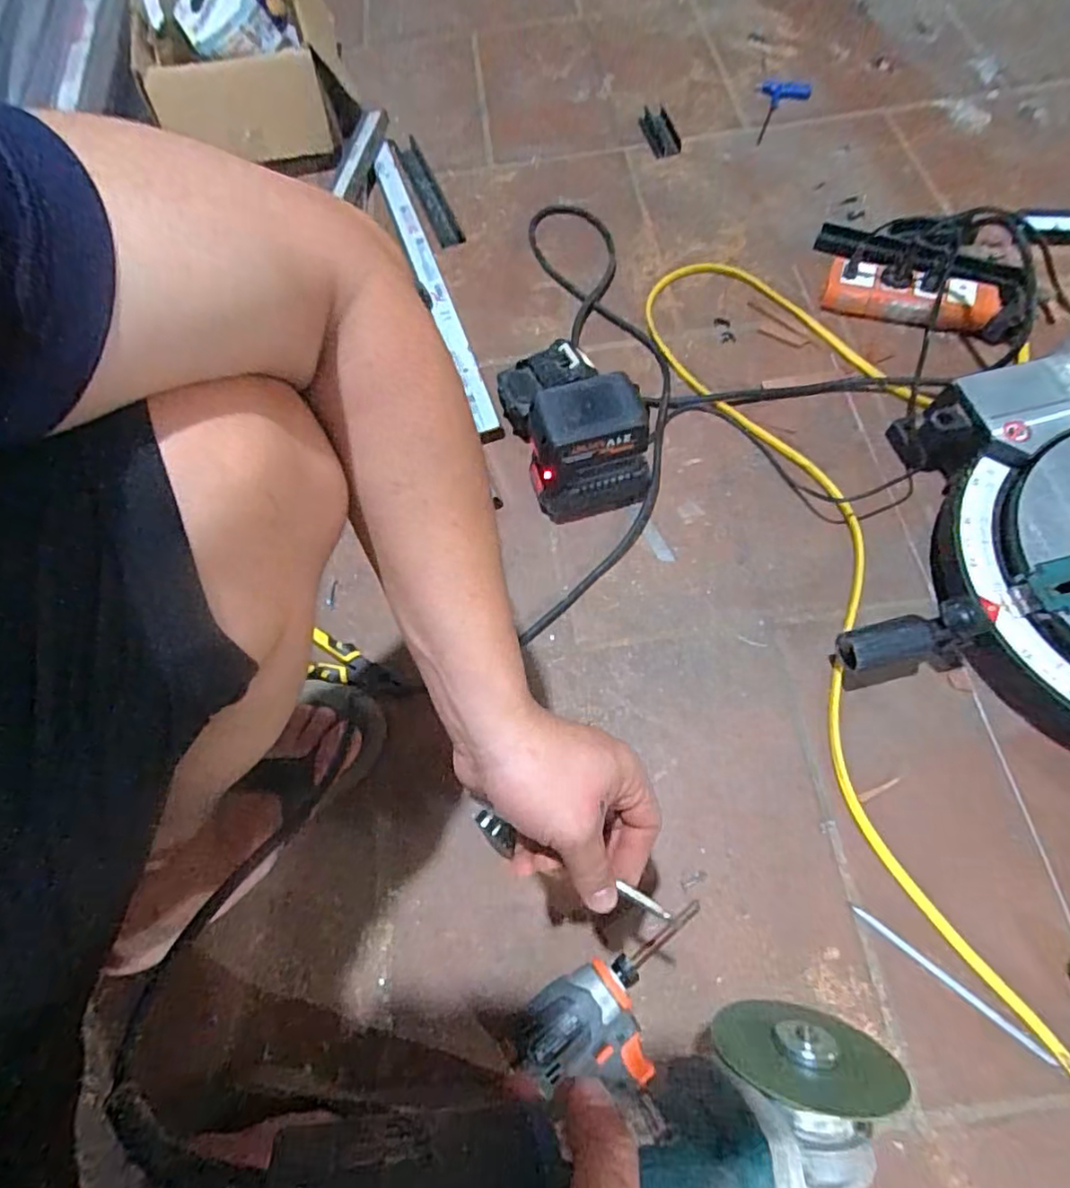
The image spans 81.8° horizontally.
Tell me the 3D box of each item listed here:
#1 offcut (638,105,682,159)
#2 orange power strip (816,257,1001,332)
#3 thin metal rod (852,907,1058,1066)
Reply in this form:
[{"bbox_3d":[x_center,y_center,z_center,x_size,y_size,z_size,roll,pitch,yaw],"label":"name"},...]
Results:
[{"bbox_3d":[0.196,-0.718,0.961,0.042,0.023,0.087,-22,79,-6],"label":"offcut"},{"bbox_3d":[0.470,-0.370,0.773,0.203,0.043,0.066,16,68,11],"label":"orange power strip"},{"bbox_3d":[0.335,0.312,0.498,0.163,0.004,0.010,36,73,18],"label":"thin metal rod"}]

